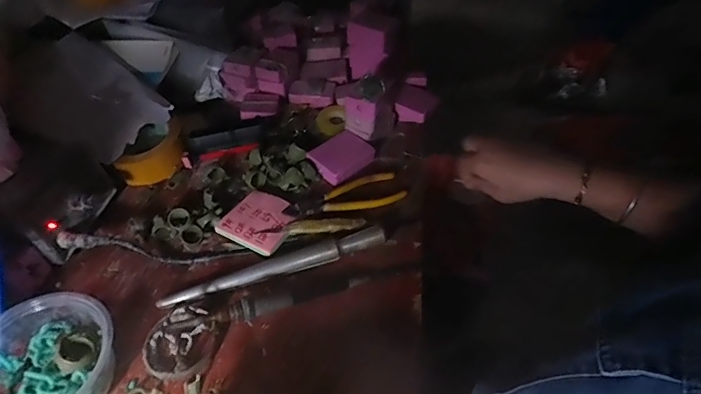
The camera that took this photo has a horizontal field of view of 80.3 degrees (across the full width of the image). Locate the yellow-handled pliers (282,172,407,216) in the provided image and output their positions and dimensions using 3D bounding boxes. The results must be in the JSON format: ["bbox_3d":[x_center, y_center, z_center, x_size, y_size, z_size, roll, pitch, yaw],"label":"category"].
[{"bbox_3d":[-0.006,0.001,0.513,0.149,0.010,0.048,-18,49,-18],"label":"yellow-handled pliers"}]

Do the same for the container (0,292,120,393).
[{"bbox_3d":[-0.257,0.145,0.344,0.113,0.063,0.104,1,46,-1],"label":"container"}]

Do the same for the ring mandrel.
[{"bbox_3d":[-0.074,0.075,0.441,0.236,0.021,0.024,-16,48,-16],"label":"ring mandrel"}]

